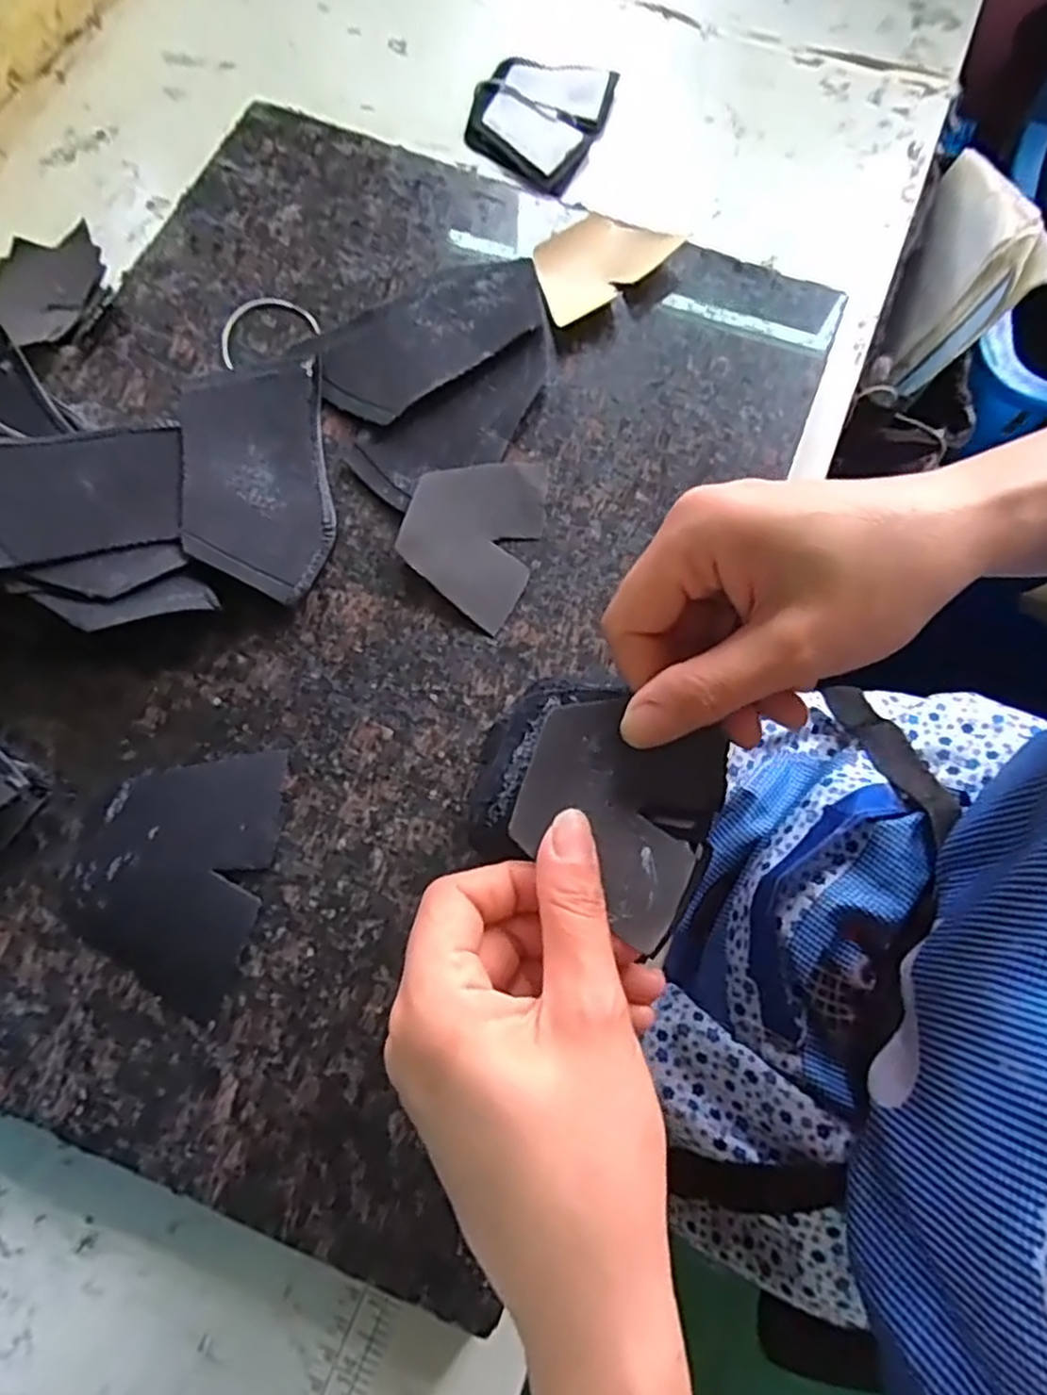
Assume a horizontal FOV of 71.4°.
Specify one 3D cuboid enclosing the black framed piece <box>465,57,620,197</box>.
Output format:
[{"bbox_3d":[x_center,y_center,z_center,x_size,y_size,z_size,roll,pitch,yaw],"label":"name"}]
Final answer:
[{"bbox_3d":[0.007,-0.359,0.450,0.080,0.014,0.101,20,71,4],"label":"black framed piece"}]

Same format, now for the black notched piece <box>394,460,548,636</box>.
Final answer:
[{"bbox_3d":[-0.024,-0.080,0.343,0.059,0.012,0.084,16,71,3],"label":"black notched piece"}]

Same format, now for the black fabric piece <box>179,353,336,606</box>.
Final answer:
[{"bbox_3d":[-0.124,-0.106,0.341,0.064,0.007,0.126,-3,70,-20],"label":"black fabric piece"}]

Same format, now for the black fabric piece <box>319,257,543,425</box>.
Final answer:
[{"bbox_3d":[-0.044,-0.187,0.374,0.127,0.009,0.061,-35,76,-14],"label":"black fabric piece"}]

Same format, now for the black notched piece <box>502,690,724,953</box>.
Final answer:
[{"bbox_3d":[0.034,0.033,0.250,0.067,0.009,0.078,35,66,-2],"label":"black notched piece"}]

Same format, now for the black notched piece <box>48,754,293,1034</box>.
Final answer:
[{"bbox_3d":[-0.142,0.066,0.296,0.076,0.005,0.099,15,74,4],"label":"black notched piece"}]

